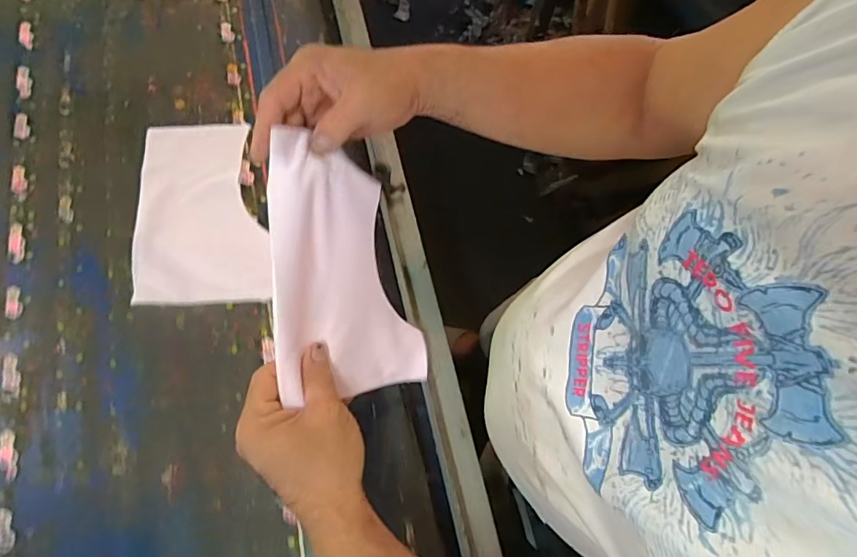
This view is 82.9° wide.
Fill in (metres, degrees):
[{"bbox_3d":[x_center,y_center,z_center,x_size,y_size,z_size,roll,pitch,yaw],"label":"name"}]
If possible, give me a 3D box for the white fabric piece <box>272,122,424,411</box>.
[{"bbox_3d":[-0.062,-0.004,0.436,0.165,0.018,0.215,-3,99,-46],"label":"white fabric piece"}]

